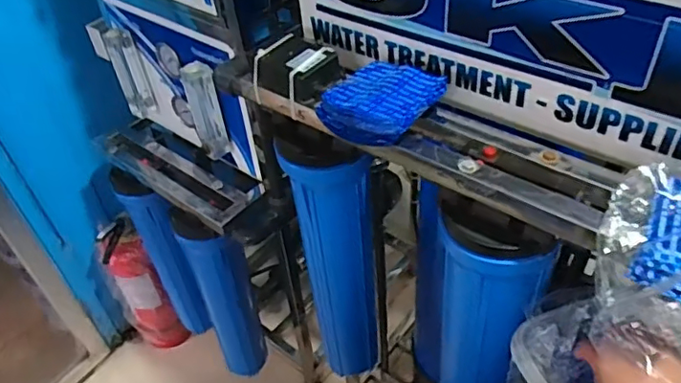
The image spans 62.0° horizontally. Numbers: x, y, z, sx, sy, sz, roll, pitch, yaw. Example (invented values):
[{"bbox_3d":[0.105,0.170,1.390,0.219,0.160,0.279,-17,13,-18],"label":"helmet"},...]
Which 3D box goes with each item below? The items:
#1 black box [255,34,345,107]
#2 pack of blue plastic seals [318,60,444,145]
[{"bbox_3d":[-0.049,-0.139,0.661,0.093,0.047,0.073,28,52,31],"label":"black box"},{"bbox_3d":[0.047,-0.100,0.602,0.102,0.027,0.122,25,51,28],"label":"pack of blue plastic seals"}]

